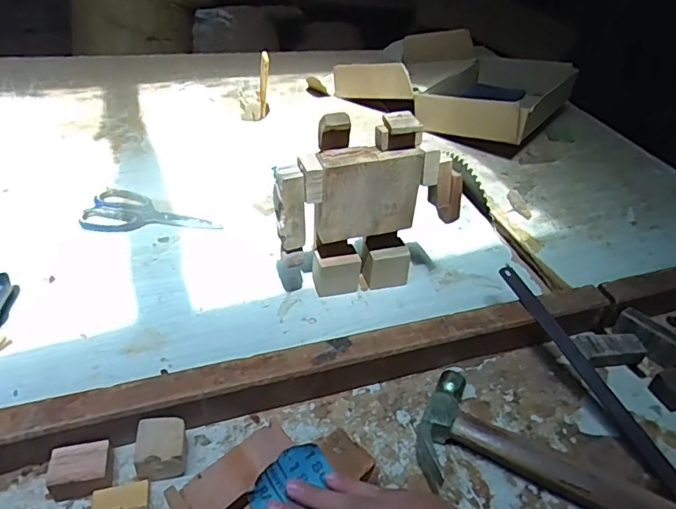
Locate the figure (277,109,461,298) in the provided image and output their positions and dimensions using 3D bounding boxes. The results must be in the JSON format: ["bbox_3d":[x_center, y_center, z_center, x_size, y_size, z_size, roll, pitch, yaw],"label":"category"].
[{"bbox_3d":[0.031,-0.047,0.576,0.203,0.210,0.055,-3,40,-11],"label":"figure"}]

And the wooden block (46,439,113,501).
[{"bbox_3d":[-0.208,0.176,0.417,0.045,0.028,0.037,-4,40,-12],"label":"wooden block"}]

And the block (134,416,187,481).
[{"bbox_3d":[-0.147,0.167,0.430,0.040,0.036,0.045,-6,41,-15],"label":"block"}]

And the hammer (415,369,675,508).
[{"bbox_3d":[0.223,0.194,0.449,0.302,0.031,0.107,16,40,12],"label":"hammer"}]

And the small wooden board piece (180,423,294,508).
[{"bbox_3d":[-0.078,0.170,0.405,0.036,0.008,0.089,34,46,29],"label":"small wooden board piece"}]

